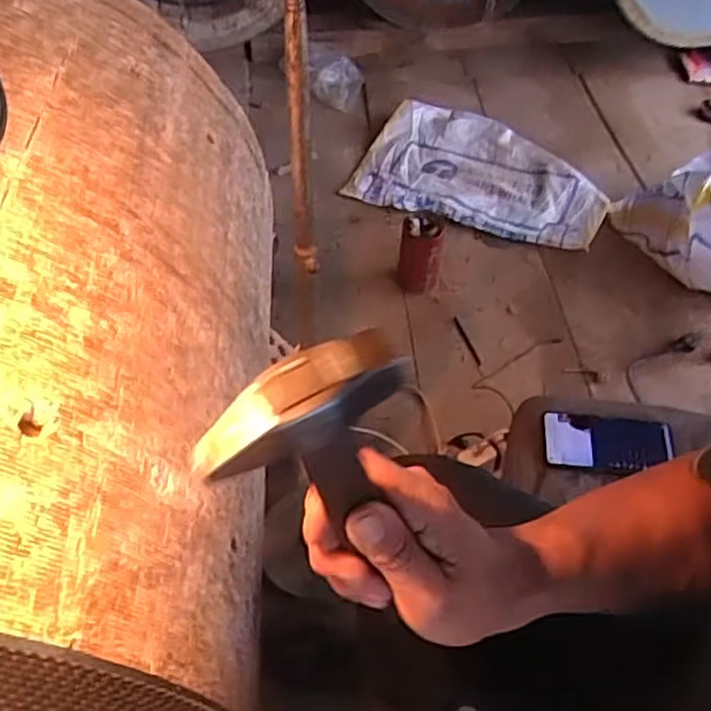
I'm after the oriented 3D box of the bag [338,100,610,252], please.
[{"bbox_3d":[0.291,-0.417,1.575,0.539,0.042,0.376,17,51,13],"label":"bag"}]

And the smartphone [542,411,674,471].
[{"bbox_3d":[0.306,0.104,0.851,0.152,0.012,0.071,4,50,2],"label":"smartphone"}]

